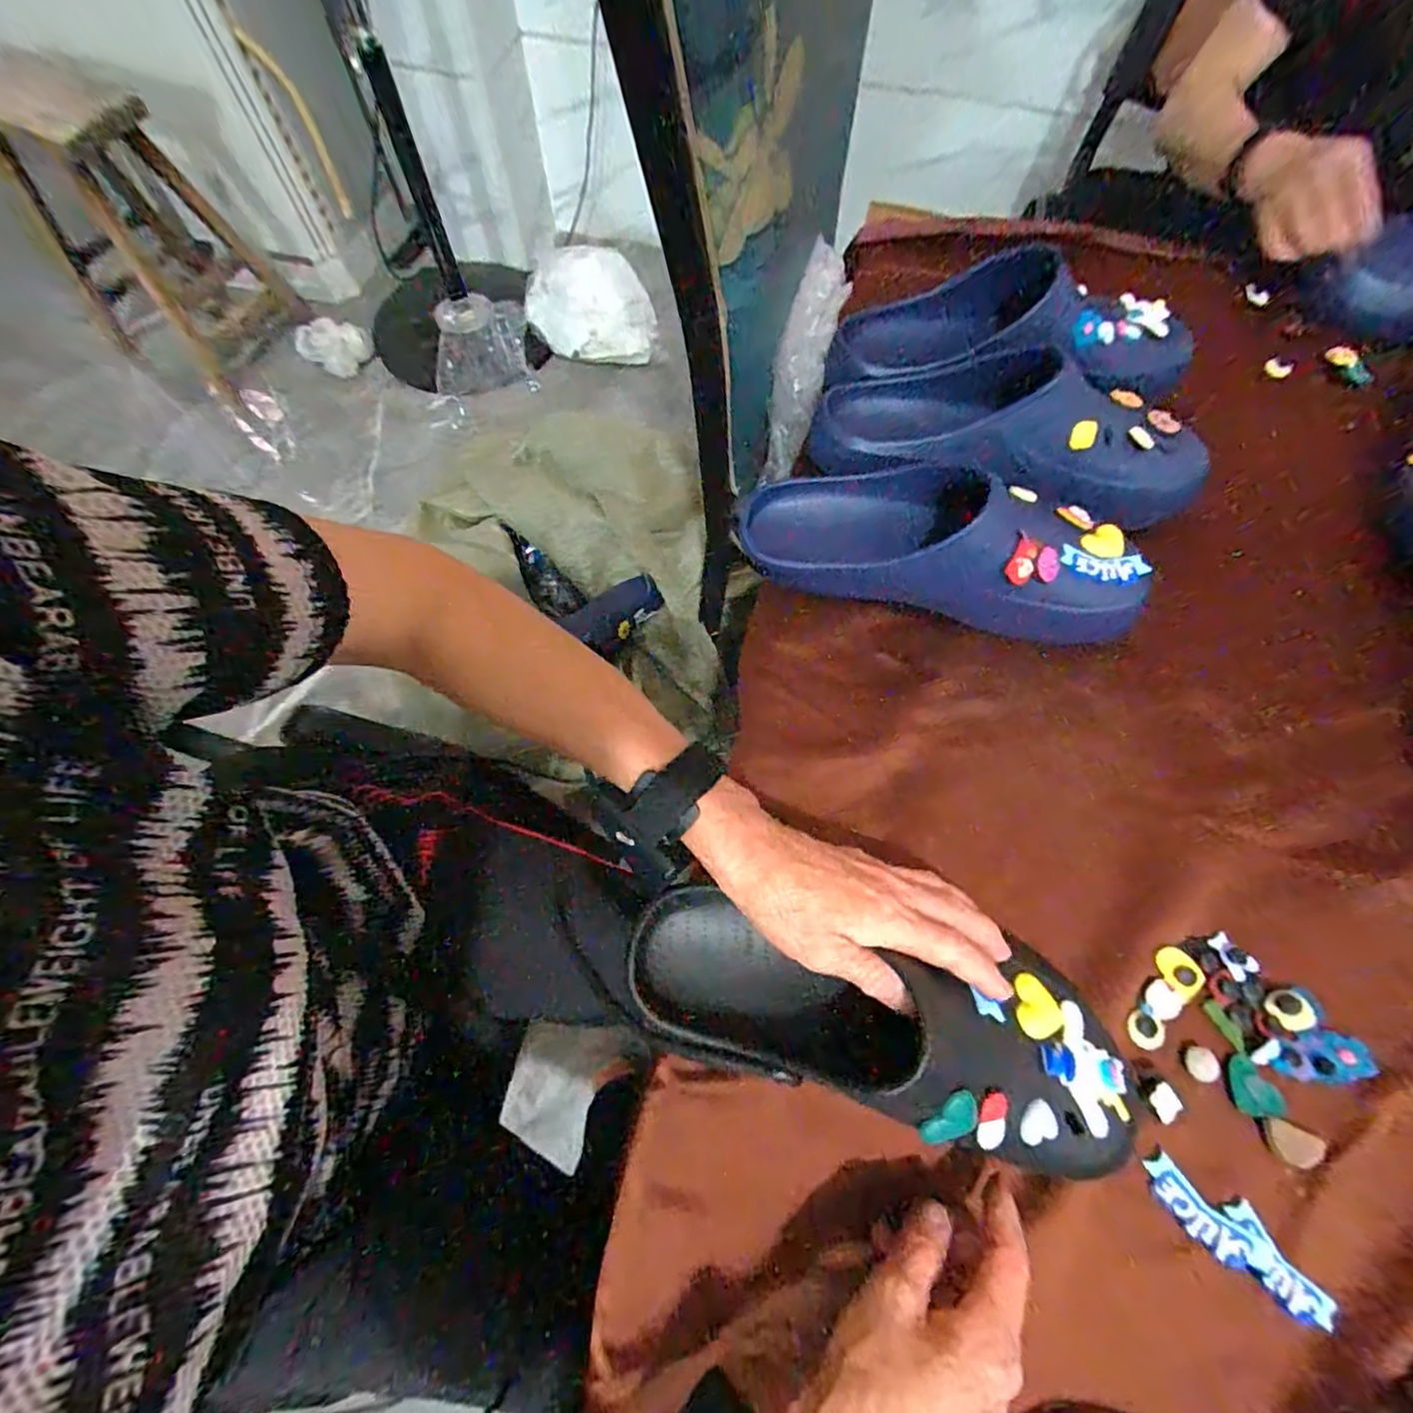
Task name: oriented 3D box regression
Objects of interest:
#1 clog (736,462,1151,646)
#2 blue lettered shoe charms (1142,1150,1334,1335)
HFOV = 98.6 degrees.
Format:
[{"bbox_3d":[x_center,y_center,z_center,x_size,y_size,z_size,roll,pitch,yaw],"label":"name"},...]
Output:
[{"bbox_3d":[0.171,-0.128,0.456,0.289,0.076,0.106,16,68,5],"label":"clog"},{"bbox_3d":[0.285,0.285,0.325,0.093,0.011,0.030,35,70,12],"label":"blue lettered shoe charms"}]

